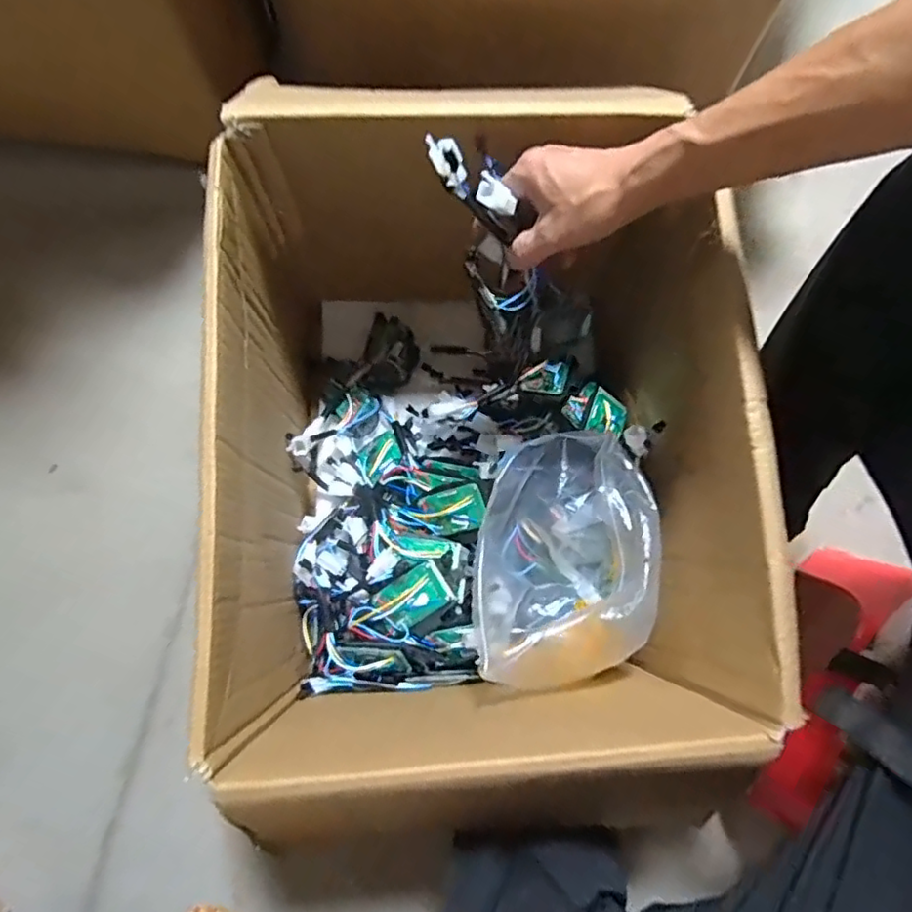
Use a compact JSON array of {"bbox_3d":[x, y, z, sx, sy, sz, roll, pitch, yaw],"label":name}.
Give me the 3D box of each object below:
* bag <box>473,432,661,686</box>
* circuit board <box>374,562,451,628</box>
[{"bbox_3d":[0.106,0.098,0.640,0.154,0.140,0.251,14,80,2],"label":"bag"},{"bbox_3d":[-0.049,0.156,0.683,0.076,0.009,0.047,-32,82,-6],"label":"circuit board"}]

